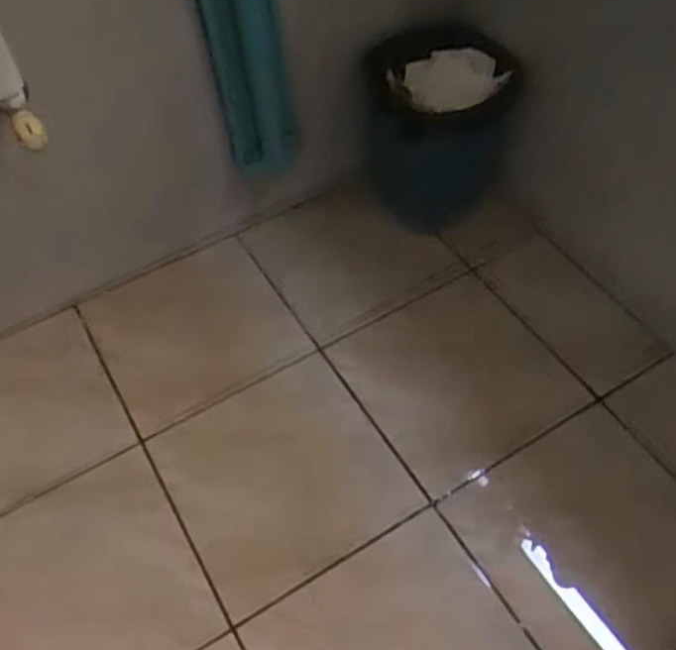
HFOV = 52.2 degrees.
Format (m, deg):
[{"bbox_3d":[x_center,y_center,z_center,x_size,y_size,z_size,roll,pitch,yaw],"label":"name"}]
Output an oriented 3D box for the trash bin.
[{"bbox_3d":[0.168,-0.313,1.177,0.234,0.306,0.207,-5,56,-1],"label":"trash bin"}]

